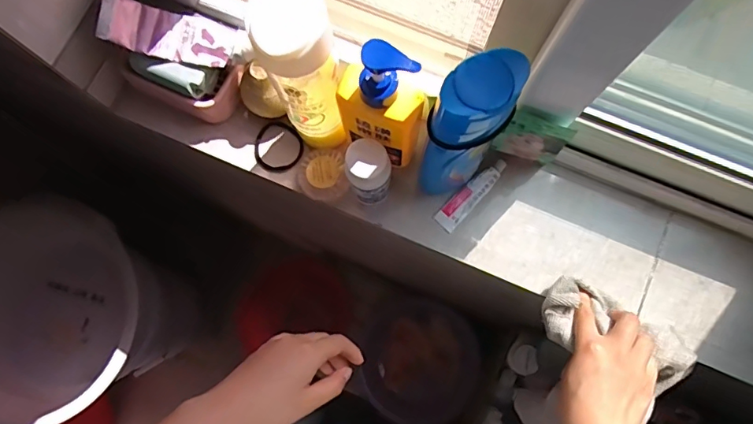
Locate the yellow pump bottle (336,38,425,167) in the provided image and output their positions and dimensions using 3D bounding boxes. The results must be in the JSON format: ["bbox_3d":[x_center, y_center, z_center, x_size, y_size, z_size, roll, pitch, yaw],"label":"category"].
[{"bbox_3d":[0.003,-0.084,0.421,0.073,0.179,0.041,17,80,5],"label":"yellow pump bottle"}]

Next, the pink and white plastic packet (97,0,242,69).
[{"bbox_3d":[-0.198,-0.175,0.482,0.120,0.033,0.051,10,79,-14],"label":"pink and white plastic packet"}]

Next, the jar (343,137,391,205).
[{"bbox_3d":[-0.007,-0.034,0.469,0.037,0.109,0.036,0,79,1],"label":"jar"}]

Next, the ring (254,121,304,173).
[{"bbox_3d":[-0.107,-0.070,0.533,0.053,0.007,0.053,0,79,1],"label":"ring"}]

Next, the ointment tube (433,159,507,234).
[{"bbox_3d":[0.099,-0.020,0.514,0.023,0.012,0.093,42,83,8],"label":"ointment tube"}]

